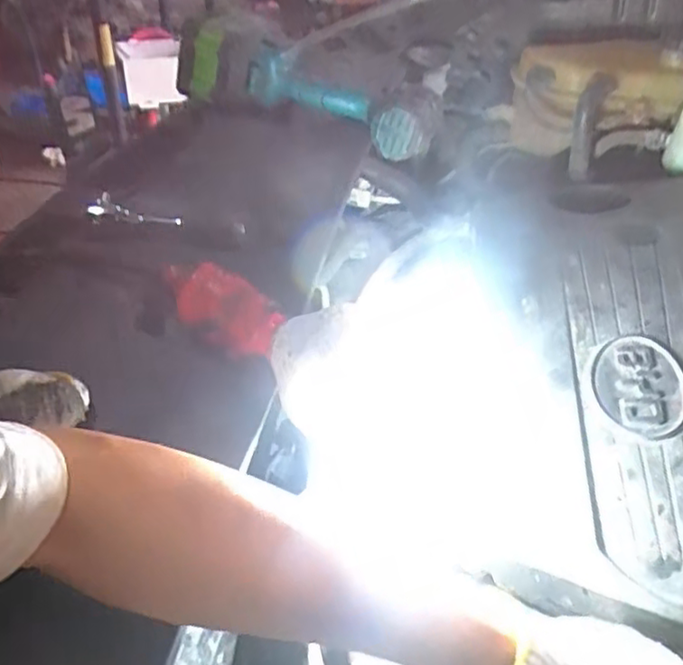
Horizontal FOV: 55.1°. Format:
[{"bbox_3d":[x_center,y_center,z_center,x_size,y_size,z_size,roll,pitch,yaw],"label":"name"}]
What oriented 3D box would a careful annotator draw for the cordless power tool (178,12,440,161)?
[{"bbox_3d":[-0.020,-0.242,0.663,0.263,0.089,0.123,10,40,-13],"label":"cordless power tool"}]

